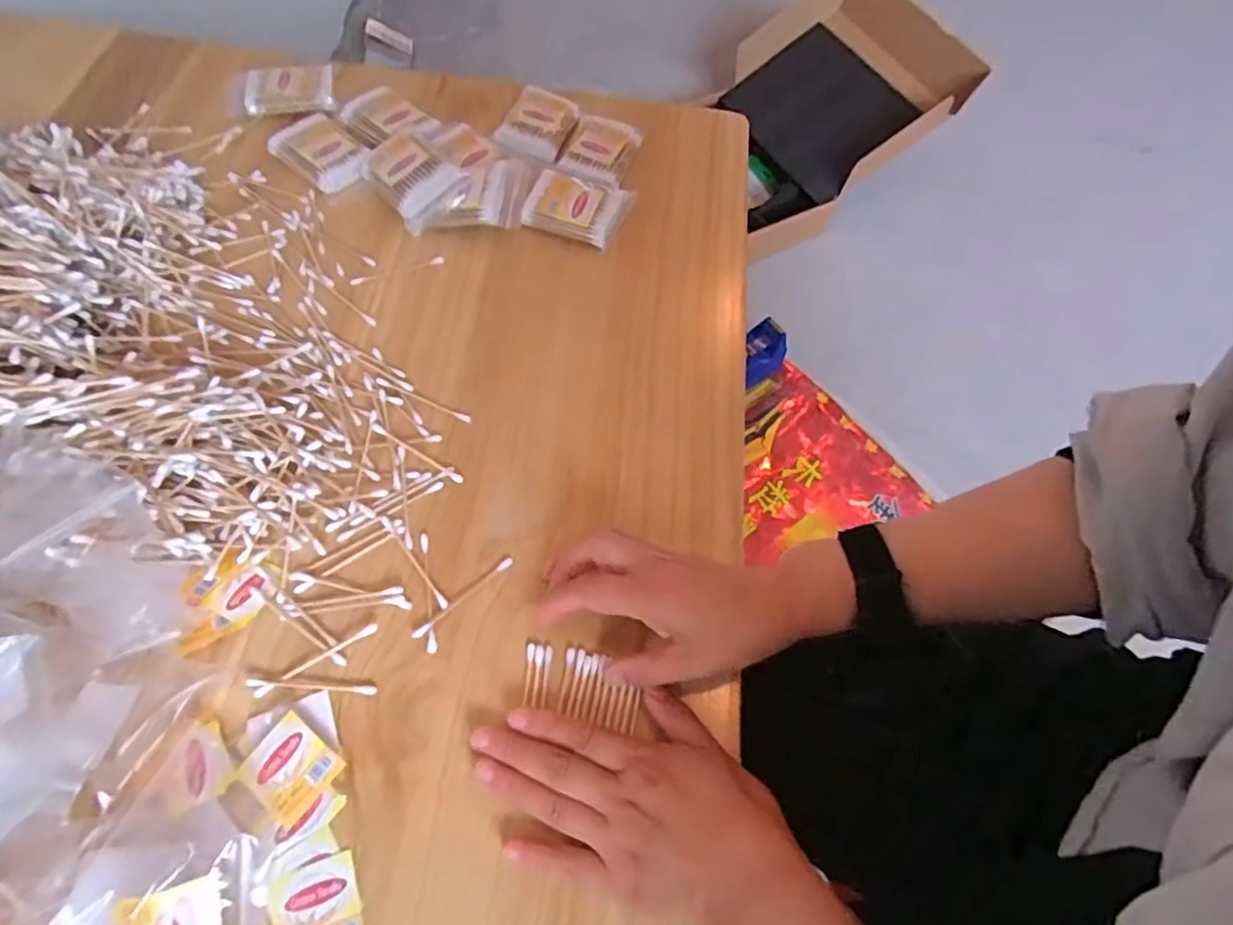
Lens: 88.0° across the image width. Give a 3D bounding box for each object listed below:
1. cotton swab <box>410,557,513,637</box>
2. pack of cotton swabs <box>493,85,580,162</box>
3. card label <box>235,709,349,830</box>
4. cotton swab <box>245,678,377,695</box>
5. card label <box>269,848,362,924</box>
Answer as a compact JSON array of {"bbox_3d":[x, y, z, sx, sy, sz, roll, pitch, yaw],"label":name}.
[{"bbox_3d":[-0.091,0.080,0.384,0.071,0.004,0.006,-39,72,-20],"label":"cotton swab"},{"bbox_3d":[-0.069,-0.301,0.562,0.058,0.012,0.075,18,64,5],"label":"pack of cotton swabs"},{"bbox_3d":[-0.170,0.159,0.334,0.042,0.004,0.039,35,72,9],"label":"card label"},{"bbox_3d":[-0.169,0.124,0.354,0.068,0.008,0.005,4,63,-2],"label":"cotton swab"},{"bbox_3d":[-0.146,0.221,0.313,0.039,0.004,0.042,-21,64,-10],"label":"card label"}]

